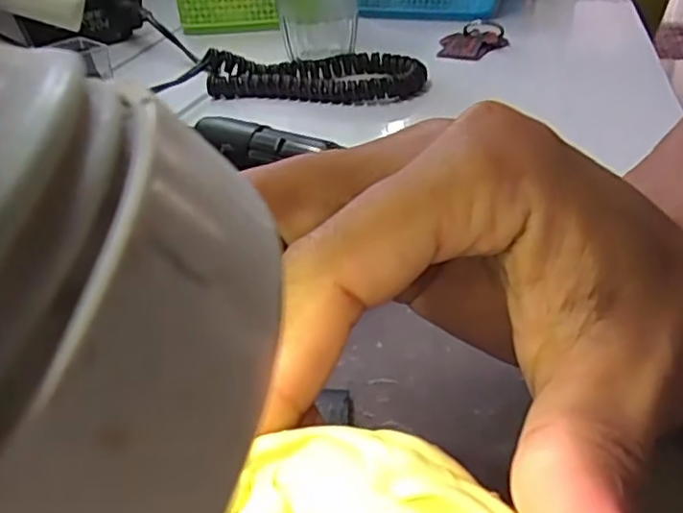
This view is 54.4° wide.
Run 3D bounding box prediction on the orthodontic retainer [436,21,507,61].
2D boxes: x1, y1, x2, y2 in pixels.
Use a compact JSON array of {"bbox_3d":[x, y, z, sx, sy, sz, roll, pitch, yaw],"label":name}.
[{"bbox_3d":[0.100,-0.164,0.505,0.047,0.015,0.047,7,34,17],"label":"orthodontic retainer"}]

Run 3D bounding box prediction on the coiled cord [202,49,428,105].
[{"bbox_3d":[-0.016,-0.127,0.451,0.141,0.027,0.064,5,34,13],"label":"coiled cord"}]

